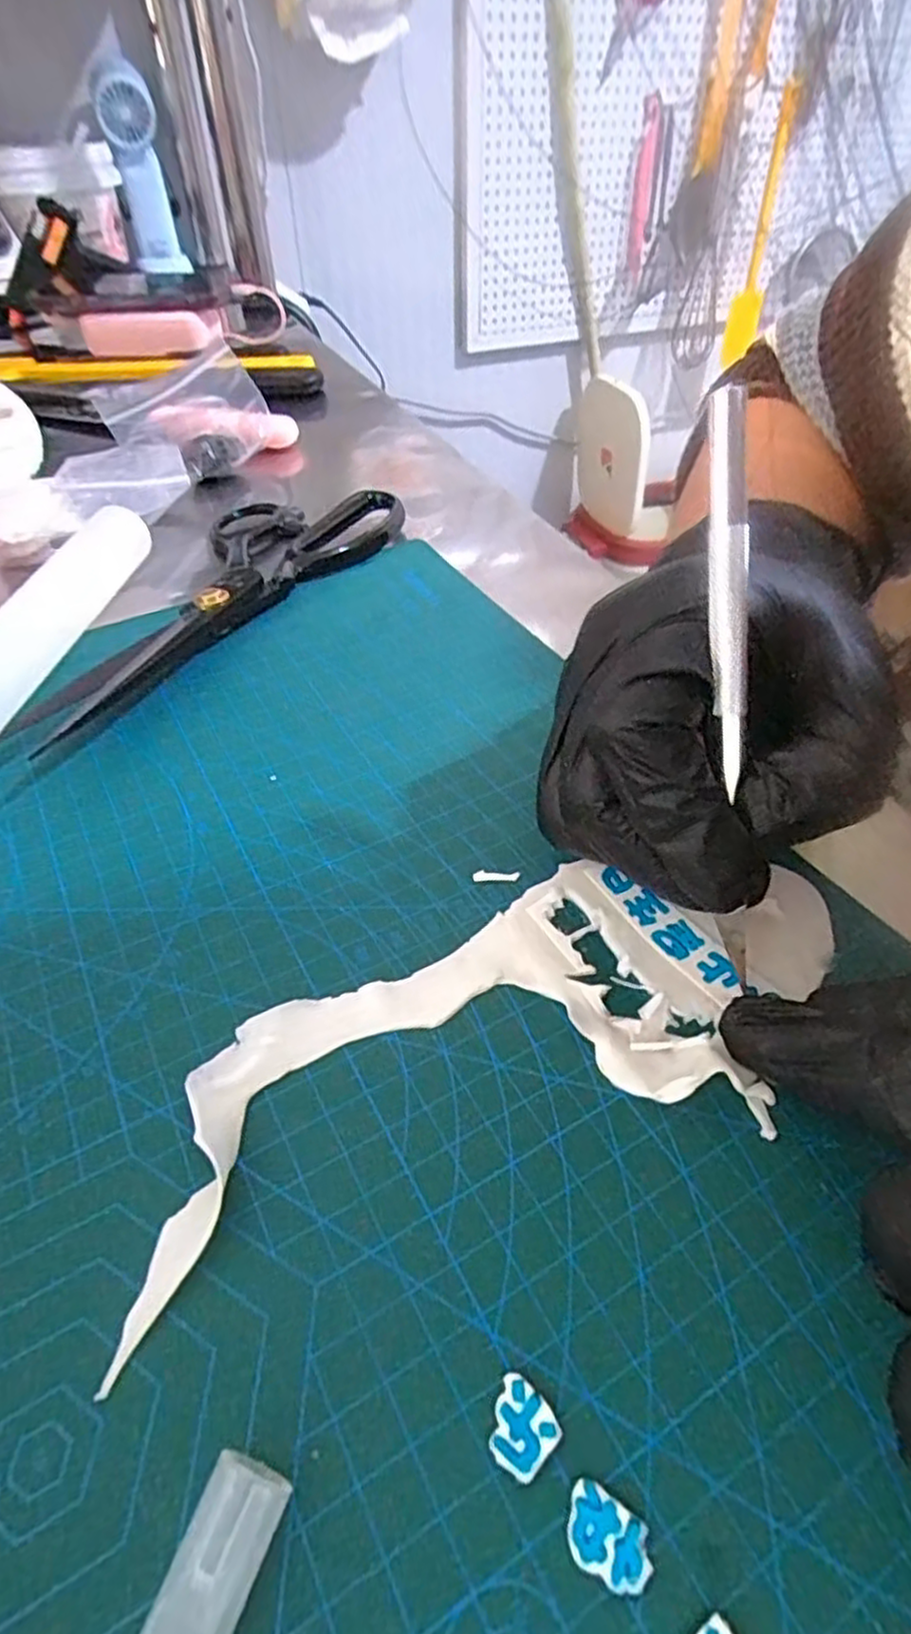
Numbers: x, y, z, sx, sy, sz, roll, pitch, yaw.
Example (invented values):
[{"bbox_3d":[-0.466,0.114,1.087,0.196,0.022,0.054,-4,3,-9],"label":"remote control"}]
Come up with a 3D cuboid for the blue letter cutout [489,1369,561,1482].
[{"bbox_3d":[0.011,0.103,0.125,0.011,0.004,0.012,-35,54,-29],"label":"blue letter cutout"}]

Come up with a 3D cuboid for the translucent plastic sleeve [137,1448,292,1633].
[{"bbox_3d":[-0.039,0.119,0.107,0.013,0.011,0.040,15,47,16],"label":"translucent plastic sleeve"}]

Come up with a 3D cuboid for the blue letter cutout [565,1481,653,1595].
[{"bbox_3d":[0.024,0.112,0.115,0.014,0.004,0.009,23,50,22],"label":"blue letter cutout"}]

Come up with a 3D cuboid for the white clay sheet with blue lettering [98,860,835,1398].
[{"bbox_3d":[0.013,0.048,0.177,0.179,0.009,0.074,-15,47,-14],"label":"white clay sheet with blue lettering"}]

